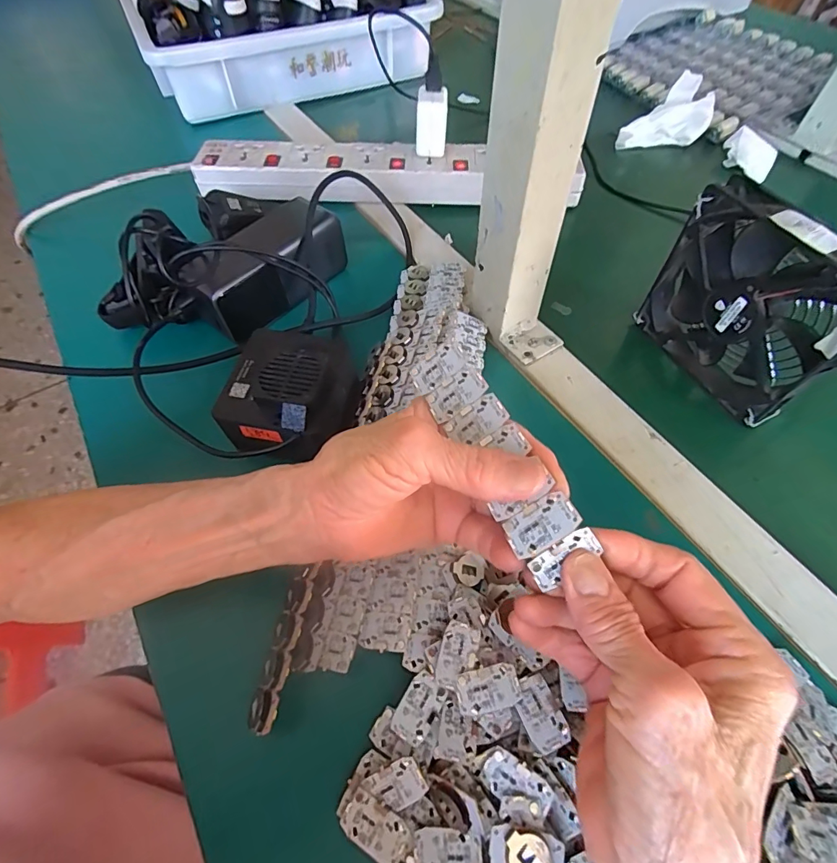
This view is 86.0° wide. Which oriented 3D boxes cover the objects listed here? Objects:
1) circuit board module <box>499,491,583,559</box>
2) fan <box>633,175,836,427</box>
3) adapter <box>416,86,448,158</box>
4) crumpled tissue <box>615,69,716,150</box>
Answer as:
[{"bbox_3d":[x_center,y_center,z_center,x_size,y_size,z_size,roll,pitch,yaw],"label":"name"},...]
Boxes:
[{"bbox_3d":[0.049,0.037,0.181,0.029,0.004,0.018,-36,59,16],"label":"circuit board module"},{"bbox_3d":[0.215,-0.085,0.292,0.034,0.111,0.124,-30,62,-15],"label":"fan"},{"bbox_3d":[0.013,-0.293,0.429,0.028,0.052,0.032,1,59,3],"label":"adapter"},{"bbox_3d":[0.284,-0.348,0.506,0.123,0.046,0.066,-39,65,-19],"label":"crumpled tissue"}]

